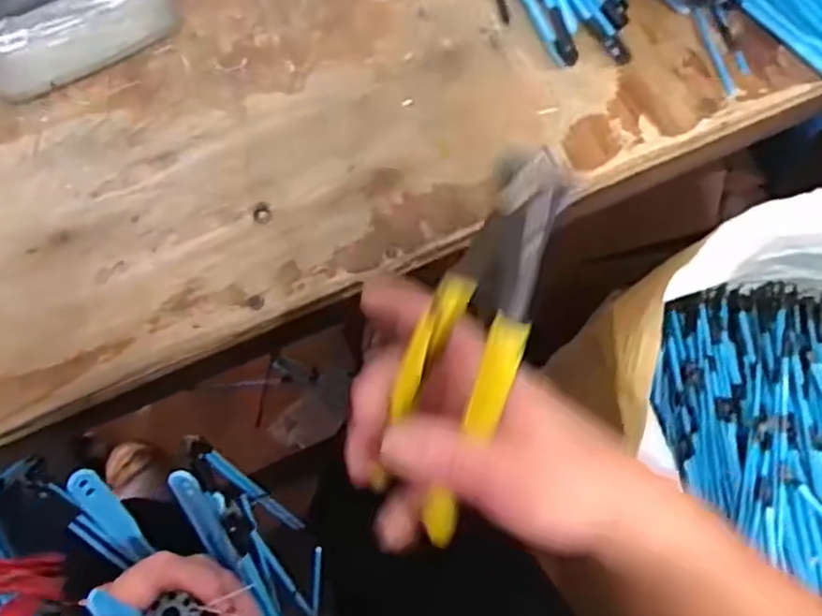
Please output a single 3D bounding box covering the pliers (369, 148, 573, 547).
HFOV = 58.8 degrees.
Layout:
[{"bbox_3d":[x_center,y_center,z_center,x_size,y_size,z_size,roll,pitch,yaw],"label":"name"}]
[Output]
[{"bbox_3d":[0.023,0.017,0.291,0.041,0.031,0.166,23,118,10],"label":"pliers"}]

